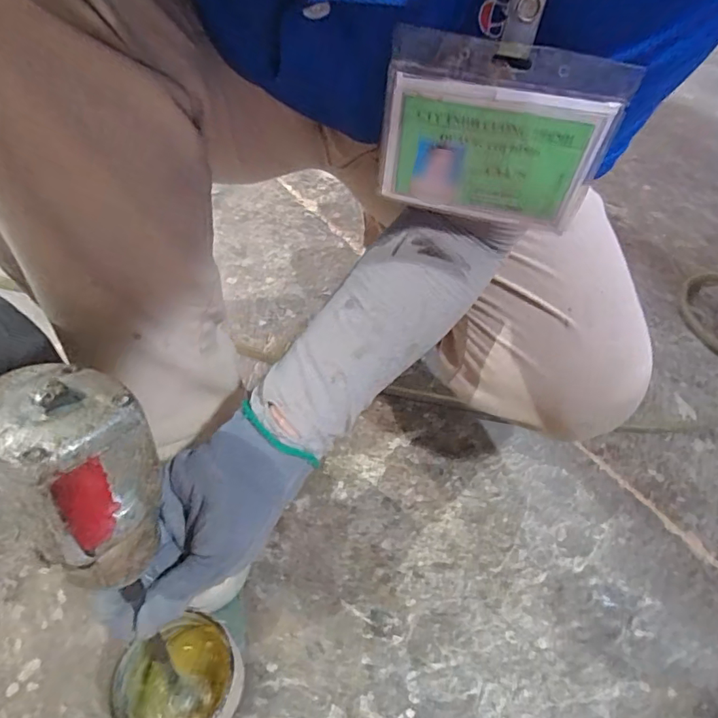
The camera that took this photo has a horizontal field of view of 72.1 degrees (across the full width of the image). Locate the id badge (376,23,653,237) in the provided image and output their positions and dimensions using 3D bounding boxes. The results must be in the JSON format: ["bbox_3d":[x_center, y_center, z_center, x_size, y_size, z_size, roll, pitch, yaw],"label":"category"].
[{"bbox_3d":[0.061,-0.101,0.229,0.100,0.077,0.007,12,50,6],"label":"id badge"}]

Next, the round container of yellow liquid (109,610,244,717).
[{"bbox_3d":[-0.134,0.231,0.357,0.091,0.044,0.079,17,51,11],"label":"round container of yellow liquid"}]

